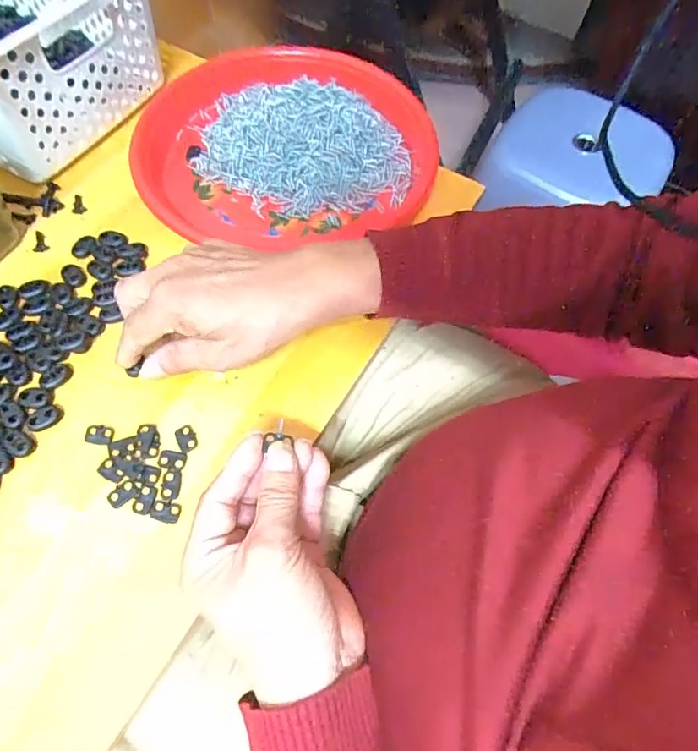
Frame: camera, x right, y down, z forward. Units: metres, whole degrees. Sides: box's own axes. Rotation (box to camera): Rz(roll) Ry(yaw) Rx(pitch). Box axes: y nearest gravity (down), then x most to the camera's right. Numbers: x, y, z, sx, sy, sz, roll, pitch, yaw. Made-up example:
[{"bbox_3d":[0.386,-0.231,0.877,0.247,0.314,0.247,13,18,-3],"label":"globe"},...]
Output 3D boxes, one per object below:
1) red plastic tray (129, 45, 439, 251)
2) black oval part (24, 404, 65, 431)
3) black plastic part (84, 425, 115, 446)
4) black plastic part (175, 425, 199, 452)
[{"bbox_3d":[-0.058,-0.220,0.444,0.254,0.039,0.226,-15,69,-7],"label":"red plastic tray"},{"bbox_3d":[-0.204,0.029,0.338,0.023,0.005,0.015,-34,73,-14],"label":"black oval part"},{"bbox_3d":[-0.167,0.039,0.337,0.018,0.004,0.013,7,68,1],"label":"black plastic part"},{"bbox_3d":[-0.109,0.041,0.337,0.011,0.004,0.017,-27,71,-12],"label":"black plastic part"}]

